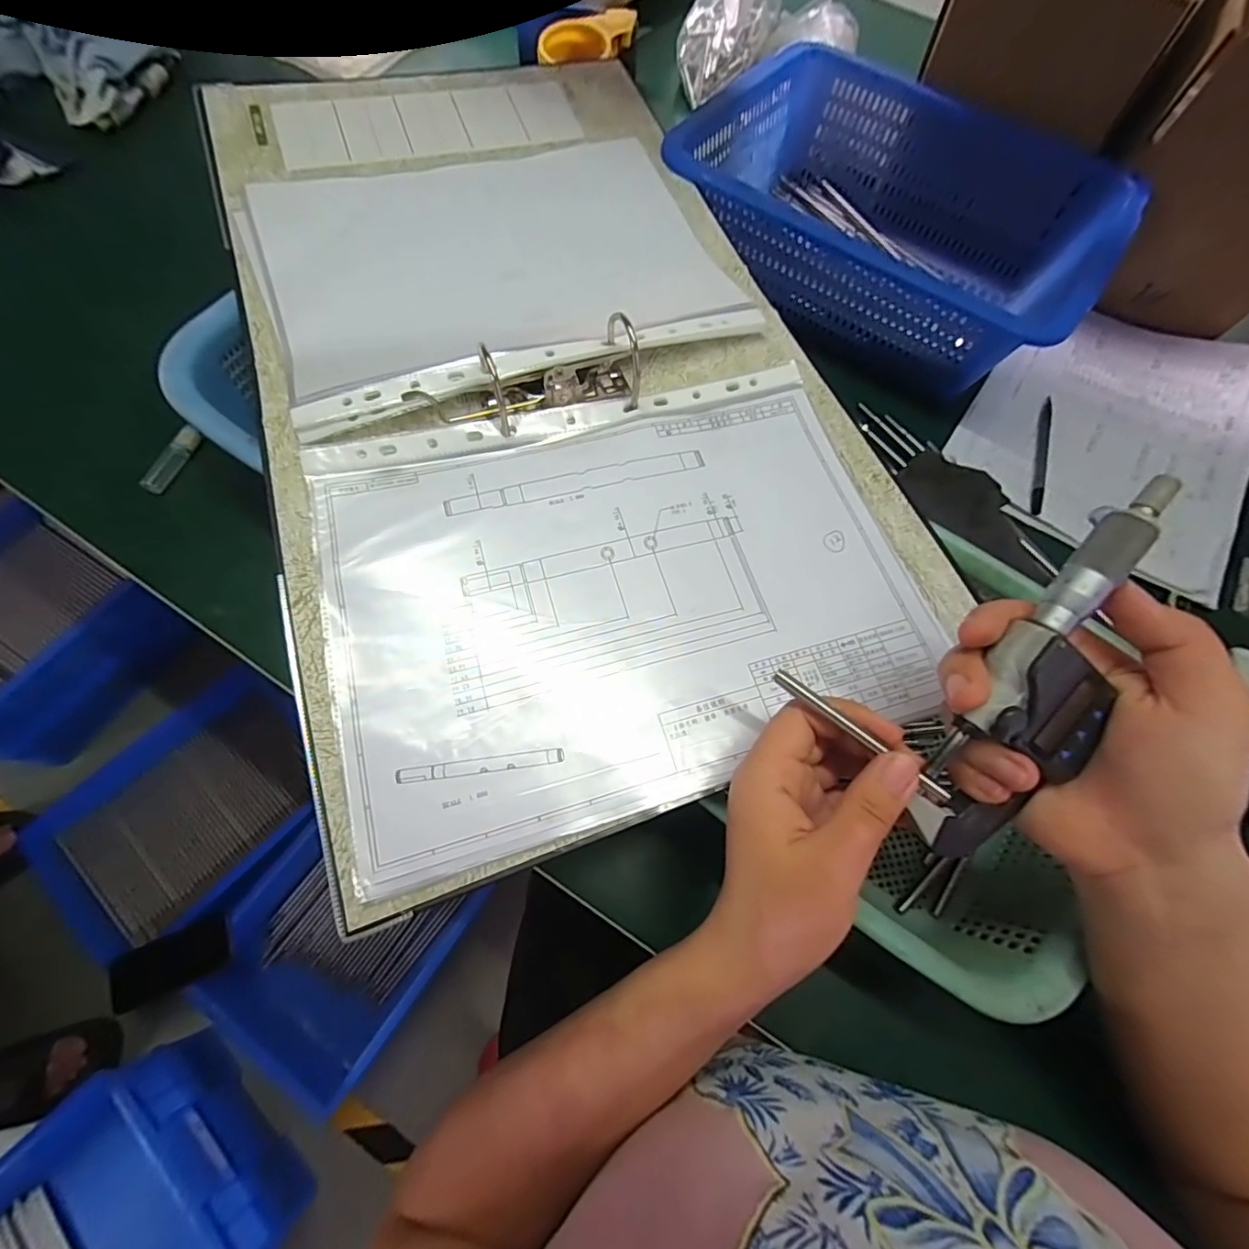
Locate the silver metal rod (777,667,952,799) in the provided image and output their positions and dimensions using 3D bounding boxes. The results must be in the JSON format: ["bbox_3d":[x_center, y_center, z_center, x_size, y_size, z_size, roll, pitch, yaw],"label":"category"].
[{"bbox_3d":[0.095,0.044,0.220,0.080,0.004,0.005,37,72,11],"label":"silver metal rod"}]

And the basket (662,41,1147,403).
[{"bbox_3d":[0.234,-0.368,0.500,0.354,0.103,0.251,32,69,8],"label":"basket"}]

